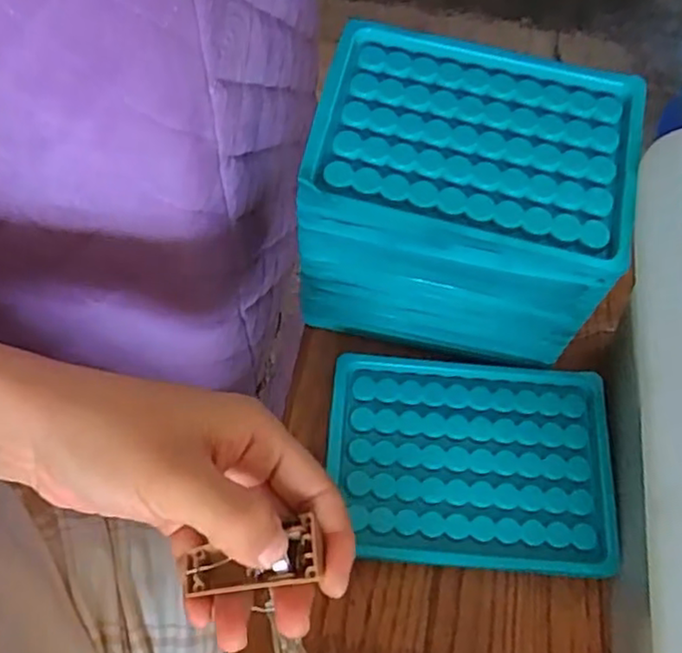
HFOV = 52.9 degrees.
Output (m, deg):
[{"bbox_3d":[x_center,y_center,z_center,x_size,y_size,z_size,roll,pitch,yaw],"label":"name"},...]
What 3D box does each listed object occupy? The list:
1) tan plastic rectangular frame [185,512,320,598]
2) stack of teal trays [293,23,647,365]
[{"bbox_3d":[-0.032,0.081,0.234,0.048,0.006,0.019,-17,64,16],"label":"tan plastic rectangular frame"},{"bbox_3d":[0.054,-0.055,0.321,0.128,0.107,0.091,12,64,4],"label":"stack of teal trays"}]

